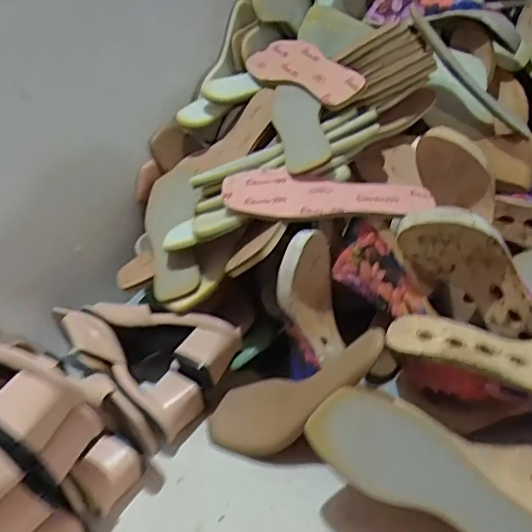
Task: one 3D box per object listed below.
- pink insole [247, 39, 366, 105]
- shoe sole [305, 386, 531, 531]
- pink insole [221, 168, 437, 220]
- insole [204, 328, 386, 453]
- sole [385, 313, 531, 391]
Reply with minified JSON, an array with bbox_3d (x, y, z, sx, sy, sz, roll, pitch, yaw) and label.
[{"bbox_3d":[0.055,-0.283,0.809,0.083,0.021,0.242,-40,42,-4],"label":"pink insole"},{"bbox_3d":[0.154,0.186,0.495,0.239,0.034,0.083,32,45,10],"label":"shoe sole"},{"bbox_3d":[0.070,-0.080,0.652,0.240,0.026,0.076,1,38,13],"label":"pink insole"},{"bbox_3d":[0.030,0.131,0.597,0.228,0.045,0.077,-34,33,17],"label":"insole"},{"bbox_3d":[0.240,0.075,0.553,0.234,0.047,0.086,8,39,21],"label":"sole"}]

